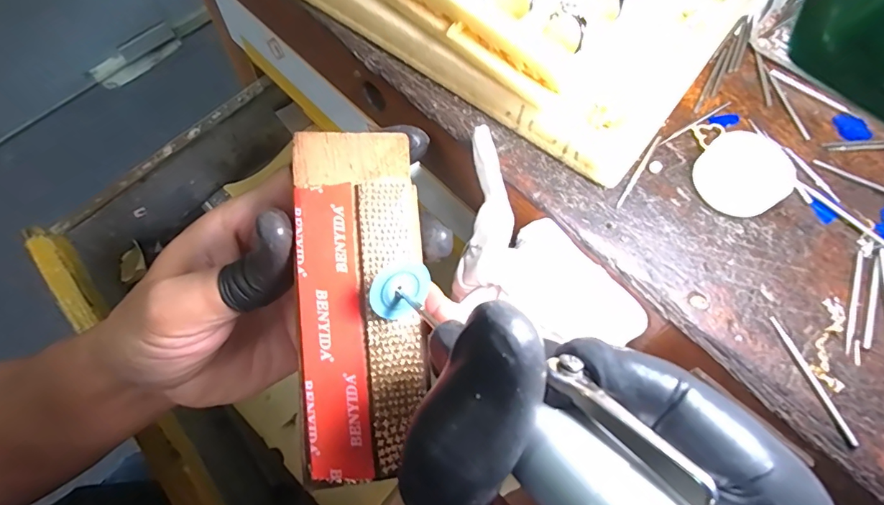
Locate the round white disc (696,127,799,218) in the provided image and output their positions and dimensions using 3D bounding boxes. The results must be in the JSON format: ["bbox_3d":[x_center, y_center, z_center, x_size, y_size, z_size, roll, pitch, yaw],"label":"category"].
[{"bbox_3d":[0.118,-0.031,0.181,0.028,0.015,0.032,-37,73,-18],"label":"round white disc"}]

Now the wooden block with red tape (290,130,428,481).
[{"bbox_3d":[-0.030,0.014,0.166,0.044,0.017,0.127,-2,78,-5],"label":"wooden block with red tape"}]

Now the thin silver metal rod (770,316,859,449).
[{"bbox_3d":[0.125,0.042,0.153,0.004,0.004,0.044,-14,67,-10],"label":"thin silver metal rod"}]

